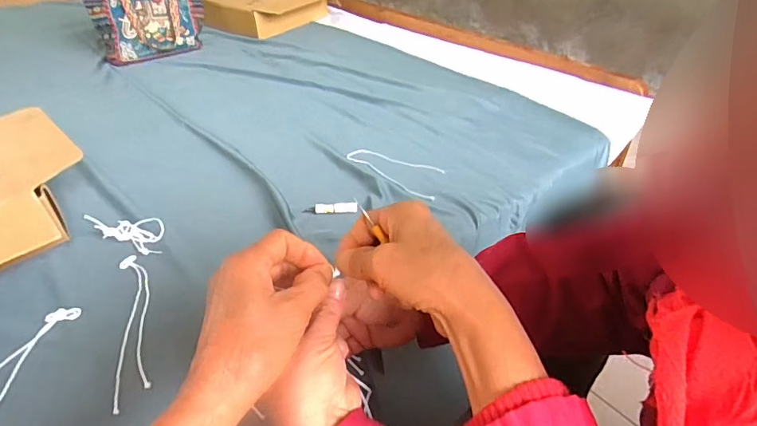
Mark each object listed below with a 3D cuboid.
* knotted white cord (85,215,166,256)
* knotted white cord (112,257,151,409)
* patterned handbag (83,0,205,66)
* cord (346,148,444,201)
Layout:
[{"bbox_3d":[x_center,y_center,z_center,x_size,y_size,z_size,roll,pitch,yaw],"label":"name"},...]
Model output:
[{"bbox_3d":[-0.328,0.022,0.610,0.109,0.018,0.057,18,40,4],"label":"knotted white cord"},{"bbox_3d":[-0.266,0.115,0.498,0.033,0.004,0.214,-15,39,-17],"label":"knotted white cord"},{"bbox_3d":[-0.590,-0.504,1.198,0.275,0.175,0.089,-19,40,-21],"label":"patterned handbag"},{"bbox_3d":[0.022,-0.072,0.763,0.189,0.004,0.083,20,42,26],"label":"cord"}]

